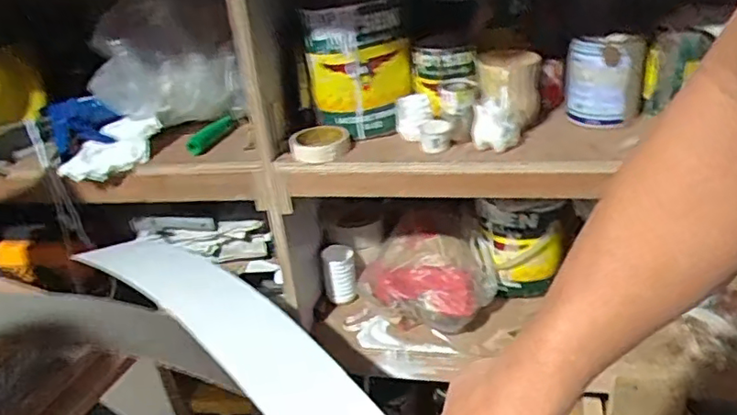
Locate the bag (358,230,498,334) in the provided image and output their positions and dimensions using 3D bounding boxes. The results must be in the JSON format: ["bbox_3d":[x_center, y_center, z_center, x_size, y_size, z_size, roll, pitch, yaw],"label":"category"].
[{"bbox_3d":[0.098,0.128,1.057,0.243,0.114,0.133,3,30,16],"label":"bag"}]

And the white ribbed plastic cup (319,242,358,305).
[{"bbox_3d":[-0.054,0.130,1.130,0.062,0.107,0.055,-8,29,-4],"label":"white ribbed plastic cup"}]

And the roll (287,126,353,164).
[{"bbox_3d":[-0.075,-0.099,0.915,0.093,0.031,0.093,-7,29,-2],"label":"roll"}]

